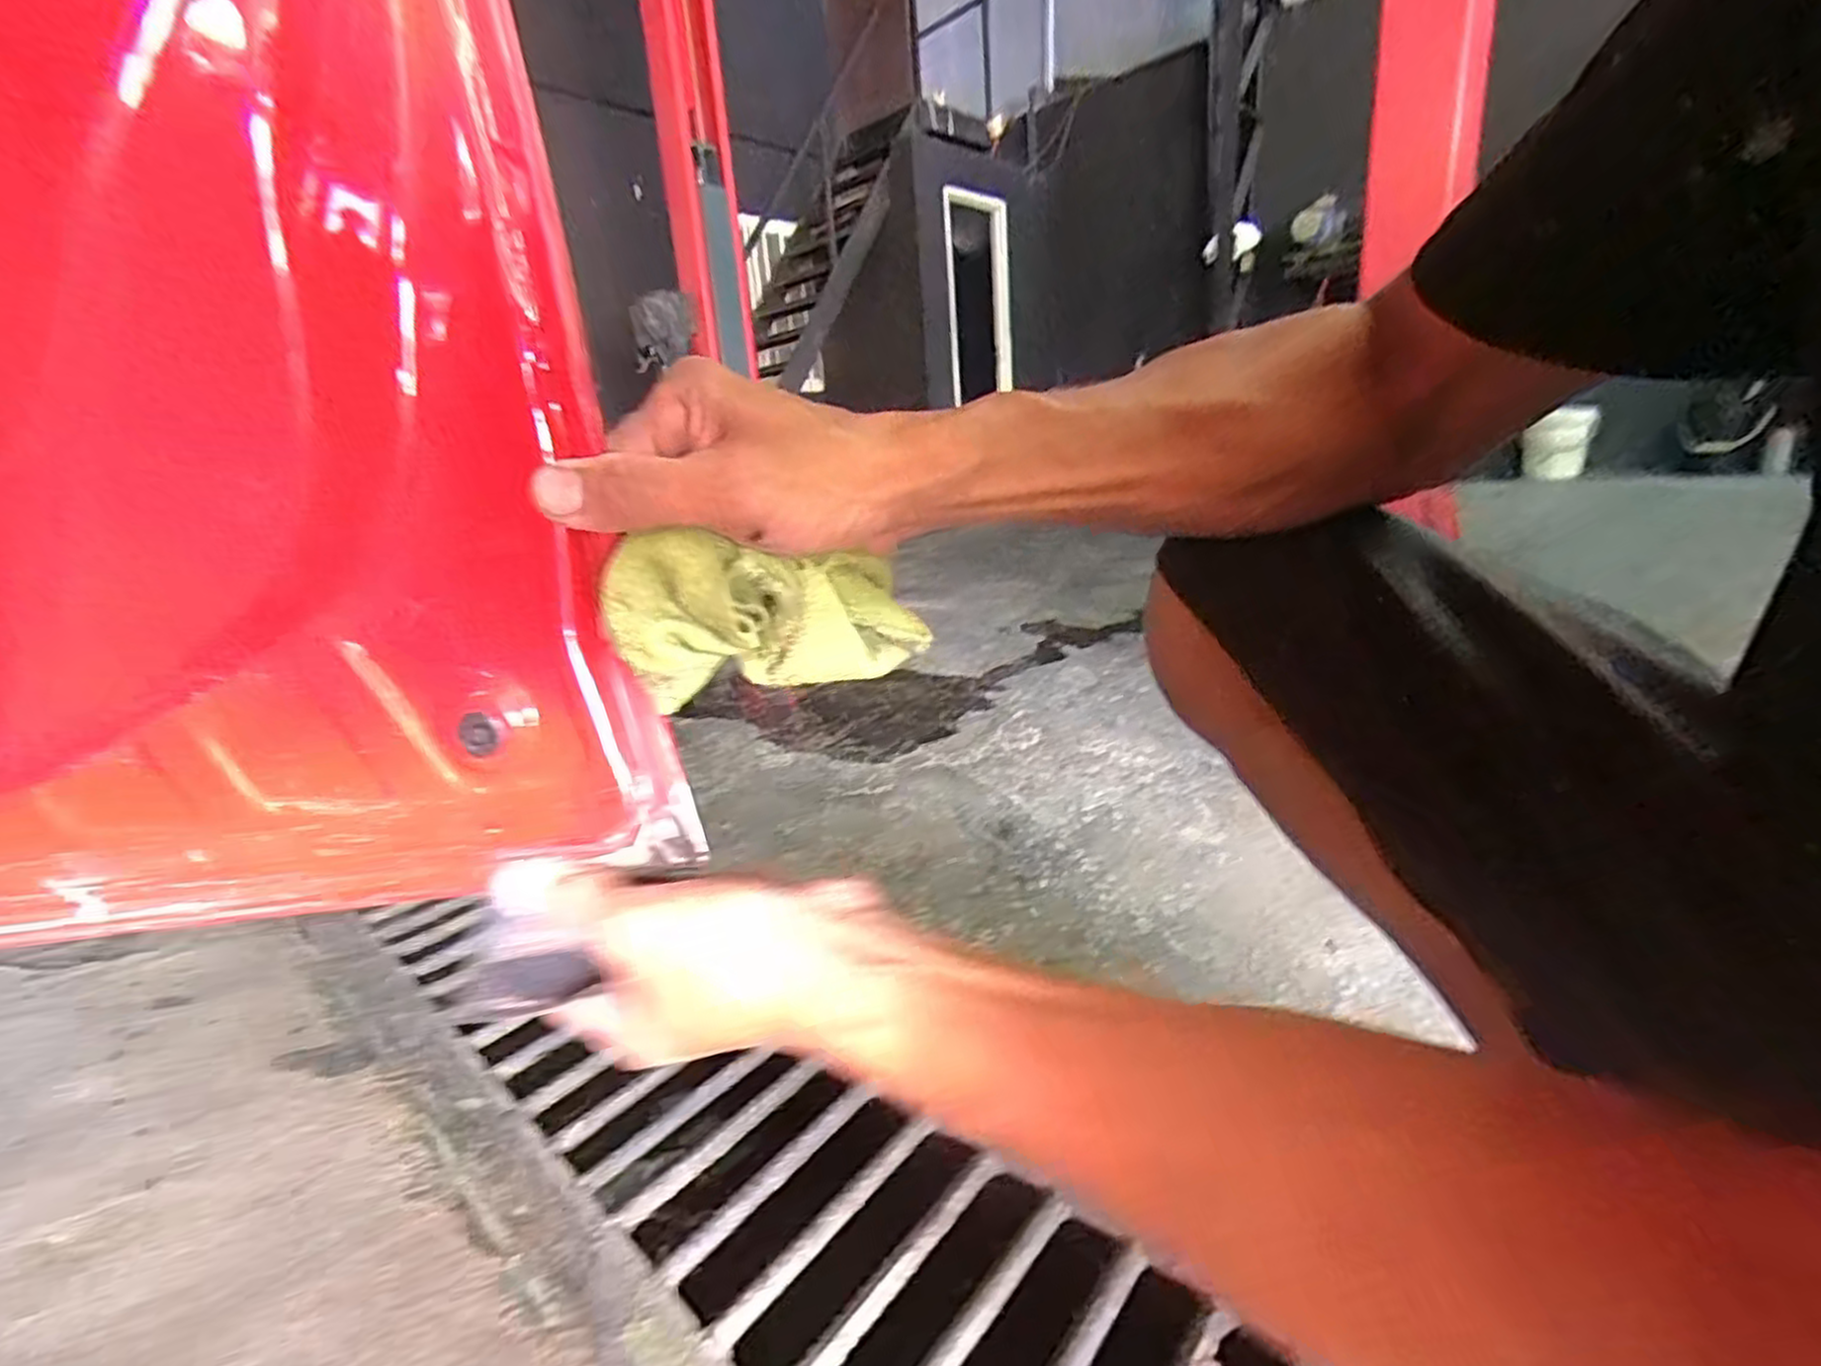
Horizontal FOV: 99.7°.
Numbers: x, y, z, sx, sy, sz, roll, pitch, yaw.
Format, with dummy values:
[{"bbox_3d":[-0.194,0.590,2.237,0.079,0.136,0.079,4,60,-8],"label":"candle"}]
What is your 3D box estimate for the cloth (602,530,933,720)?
[{"bbox_3d":[-0.051,-0.020,0.289,0.117,0.061,0.042,2,12,-28],"label":"cloth"}]

